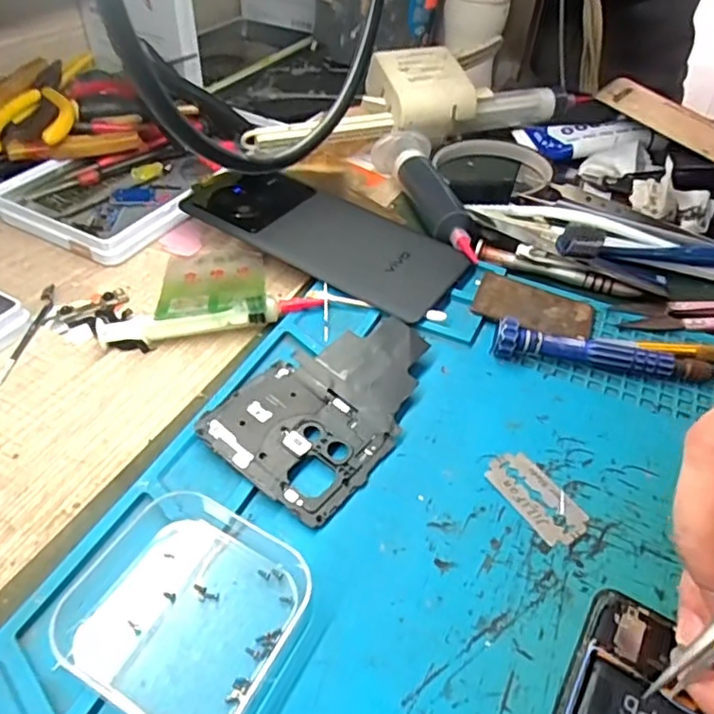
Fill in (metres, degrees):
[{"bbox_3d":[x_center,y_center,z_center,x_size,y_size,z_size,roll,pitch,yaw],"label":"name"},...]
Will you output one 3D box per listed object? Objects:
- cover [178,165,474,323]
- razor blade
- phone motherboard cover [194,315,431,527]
[{"bbox_3d":[-0.019,-0.074,0.344,0.162,0.014,0.072,25,49,21],"label":"cover"},{"bbox_3d":[0.071,0.054,0.233,0.022,0.004,0.042,-24,51,-25],"label":"razor blade"},{"bbox_3d":[-0.008,0.018,0.257,0.065,0.004,0.105,38,55,19],"label":"phone motherboard cover"}]

